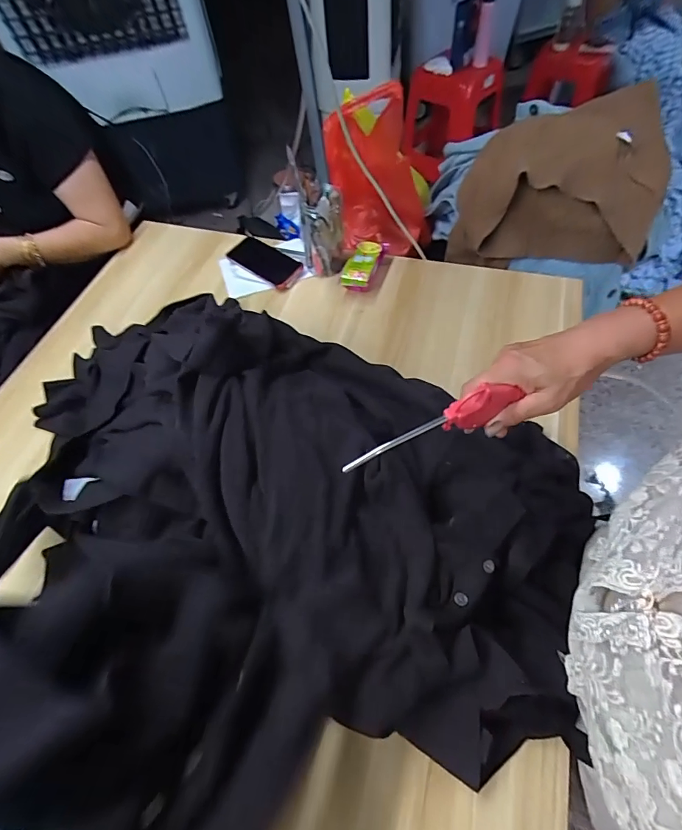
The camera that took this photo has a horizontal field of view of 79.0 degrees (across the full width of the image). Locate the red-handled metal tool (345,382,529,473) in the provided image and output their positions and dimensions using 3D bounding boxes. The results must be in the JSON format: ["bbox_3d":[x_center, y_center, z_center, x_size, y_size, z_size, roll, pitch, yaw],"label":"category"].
[{"bbox_3d":[0.081,0.010,0.367,0.167,0.047,0.015,-23,59,-4],"label":"red-handled metal tool"}]

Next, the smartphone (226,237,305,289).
[{"bbox_3d":[-0.158,-0.319,0.859,0.160,0.011,0.071,32,74,18],"label":"smartphone"}]

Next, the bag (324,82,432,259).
[{"bbox_3d":[0.087,-0.519,0.898,0.223,0.301,0.121,-6,58,2],"label":"bag"}]

